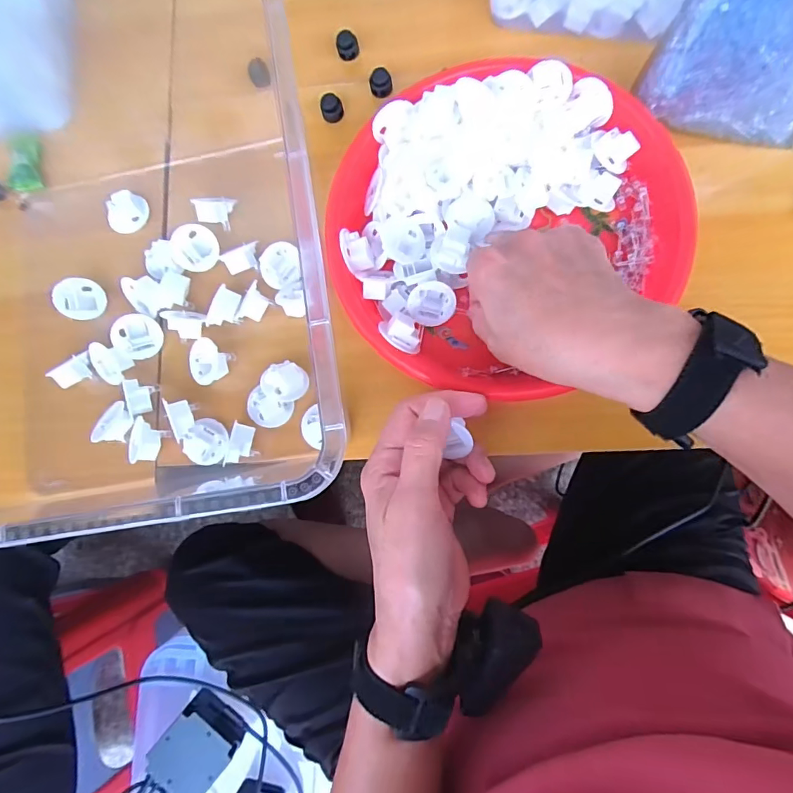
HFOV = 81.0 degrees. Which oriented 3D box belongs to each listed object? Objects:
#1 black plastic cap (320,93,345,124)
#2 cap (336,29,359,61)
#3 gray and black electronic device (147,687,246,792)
[{"bbox_3d":[-0.050,-0.223,0.360,0.016,0.014,0.014,-16,81,3],"label":"black plastic cap"},{"bbox_3d":[-0.039,-0.277,0.366,0.017,0.015,0.013,-11,81,4],"label":"cap"},{"bbox_3d":[-0.216,0.384,0.510,0.072,0.043,0.077,36,87,9],"label":"gray and black electronic device"}]

